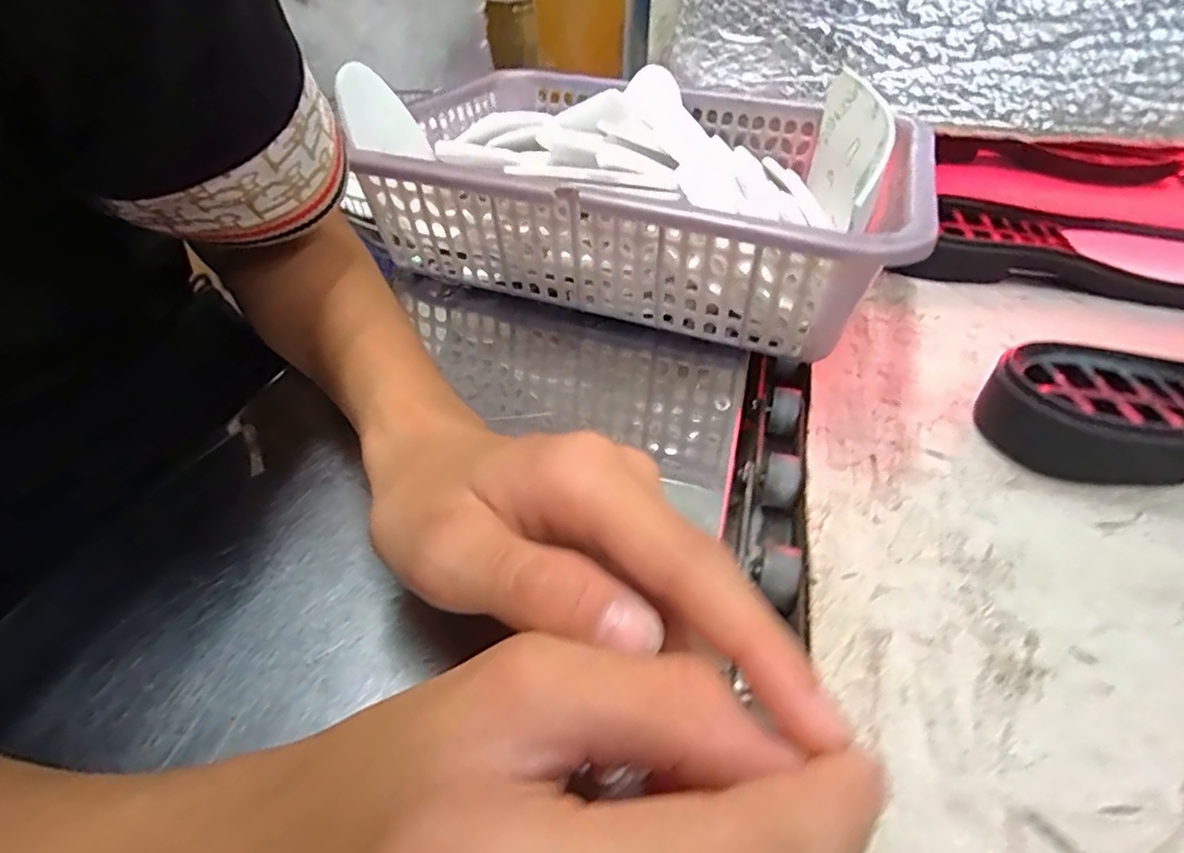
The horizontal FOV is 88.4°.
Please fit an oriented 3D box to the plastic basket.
[{"bbox_3d":[0.035,-0.151,0.394,0.287,0.078,0.235,15,42,16],"label":"plastic basket"}]

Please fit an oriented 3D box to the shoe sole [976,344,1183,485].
[{"bbox_3d":[0.324,0.005,0.299,0.280,0.037,0.097,2,41,3],"label":"shoe sole"}]

